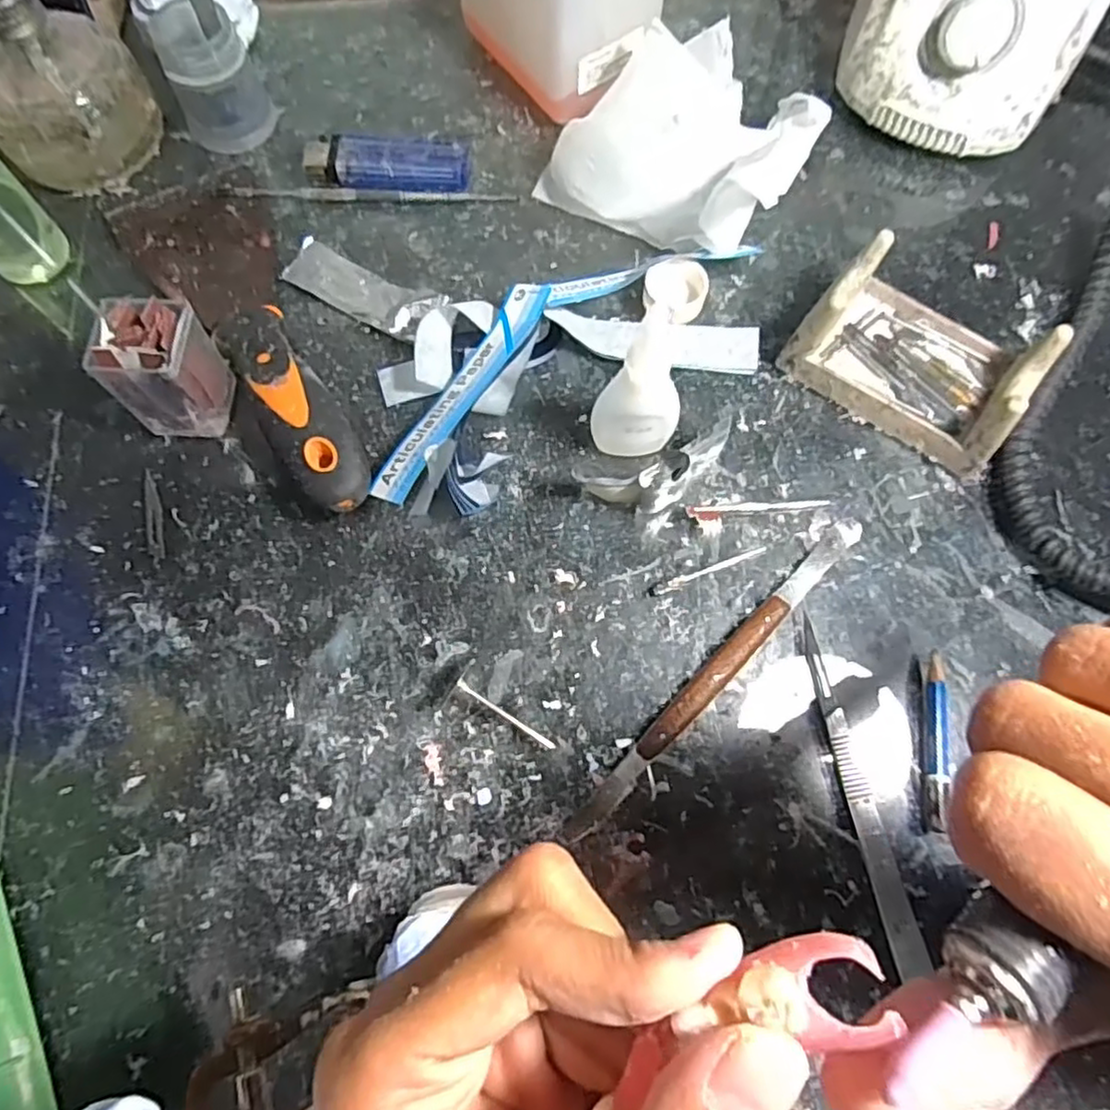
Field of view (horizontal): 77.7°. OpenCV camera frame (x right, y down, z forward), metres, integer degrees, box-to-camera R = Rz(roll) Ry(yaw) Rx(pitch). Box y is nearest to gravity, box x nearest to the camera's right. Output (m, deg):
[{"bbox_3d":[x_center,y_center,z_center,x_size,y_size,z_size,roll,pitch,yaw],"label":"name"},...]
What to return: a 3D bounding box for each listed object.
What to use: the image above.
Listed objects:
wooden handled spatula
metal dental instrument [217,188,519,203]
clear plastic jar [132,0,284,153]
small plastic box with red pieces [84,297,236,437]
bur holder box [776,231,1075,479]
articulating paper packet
[{"bbox_3d":[0.066,0.045,0.272,0.172,0.010,0.010,-43,77,-13],"label":"wooden handled spatula"},{"bbox_3d":[-0.095,-0.183,0.349,0.148,0.007,0.009,0,72,-1],"label":"metal dental instrument"},{"bbox_3d":[-0.173,-0.245,0.340,0.044,0.061,0.050,-34,75,-11],"label":"clear plastic jar"},{"bbox_3d":[-0.160,-0.076,0.287,0.032,0.053,0.036,5,72,1],"label":"small plastic box with red pieces"},{"bbox_3d":[0.160,-0.089,0.301,0.099,0.042,0.063,34,75,10],"label":"bur holder box"},{"bbox_3d":[-0.039,-0.071,0.295,0.023,0.007,0.116,22,71,35],"label":"articulating paper packet"}]

